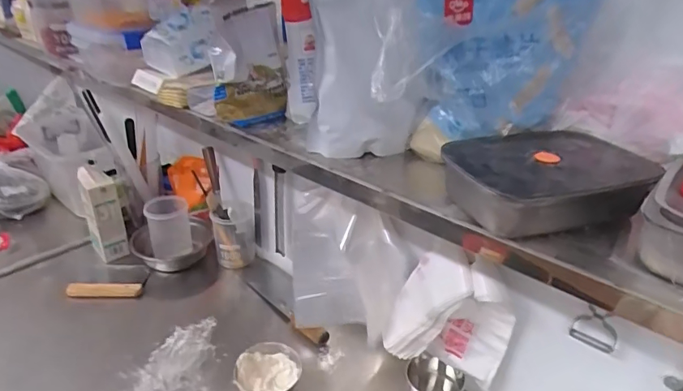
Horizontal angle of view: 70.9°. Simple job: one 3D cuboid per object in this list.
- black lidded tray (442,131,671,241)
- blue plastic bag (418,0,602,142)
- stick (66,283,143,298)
[{"bbox_3d":[0.196,-0.013,0.469,0.185,0.053,0.128,-6,29,-14],"label":"black lidded tray"},{"bbox_3d":[0.166,-0.152,0.488,0.187,0.173,0.059,-3,28,-9],"label":"blue plastic bag"},{"bbox_3d":[-0.512,0.204,1.038,0.154,0.025,0.021,0,28,-5],"label":"stick"}]

